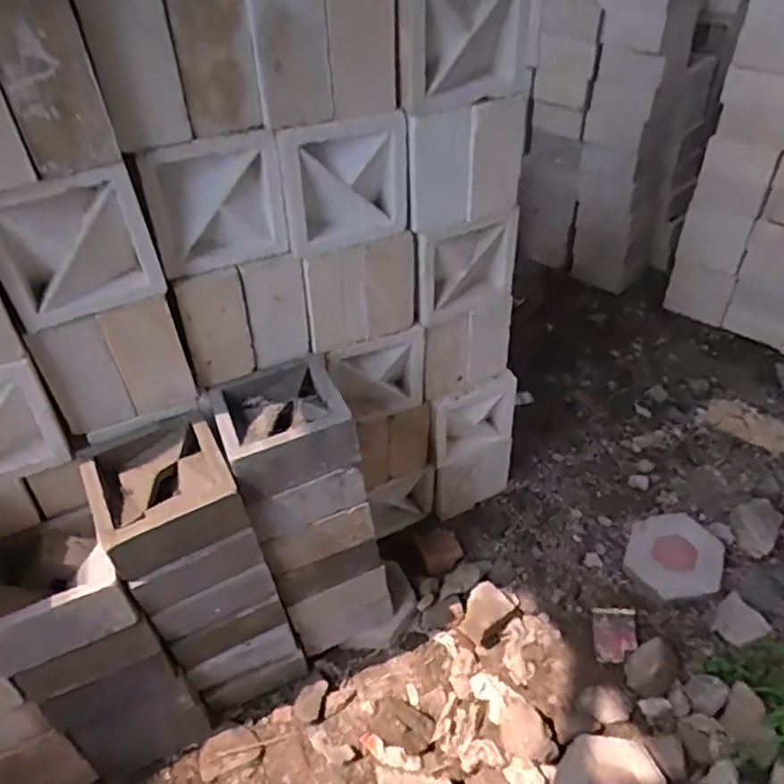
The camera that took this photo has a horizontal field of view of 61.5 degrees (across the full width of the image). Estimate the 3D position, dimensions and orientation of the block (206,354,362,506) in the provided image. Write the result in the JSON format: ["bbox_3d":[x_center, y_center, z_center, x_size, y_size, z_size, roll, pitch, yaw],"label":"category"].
[{"bbox_3d":[-0.180,0.051,1.094,0.201,0.093,0.199,-17,44,-16],"label":"block"}]

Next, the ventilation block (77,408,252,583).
[{"bbox_3d":[-0.353,0.157,1.021,0.200,0.108,0.183,-21,45,-19],"label":"ventilation block"}]

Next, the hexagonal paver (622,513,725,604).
[{"bbox_3d":[0.632,0.370,1.492,0.206,0.046,0.197,-9,68,29],"label":"hexagonal paver"}]

